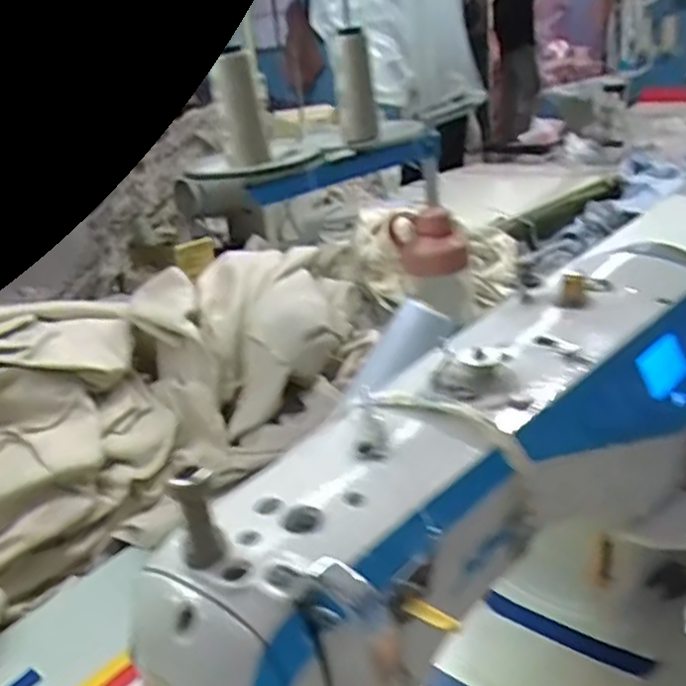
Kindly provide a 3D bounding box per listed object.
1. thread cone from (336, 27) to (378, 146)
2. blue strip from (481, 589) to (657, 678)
[{"bbox_3d":[0.014,-0.254,0.693,0.032,0.105,0.030,-5,23,4],"label":"thread cone"},{"bbox_3d":[0.155,0.203,0.493,0.119,0.007,0.018,12,29,37],"label":"blue strip"}]

